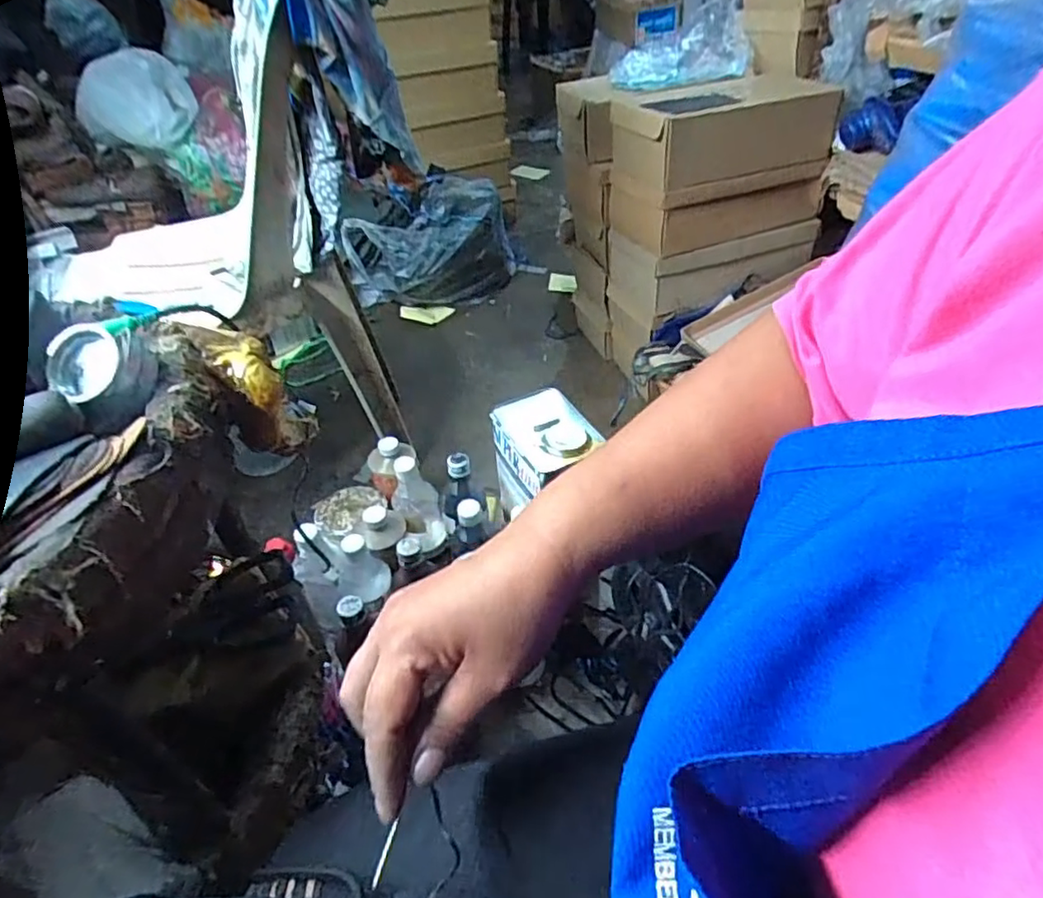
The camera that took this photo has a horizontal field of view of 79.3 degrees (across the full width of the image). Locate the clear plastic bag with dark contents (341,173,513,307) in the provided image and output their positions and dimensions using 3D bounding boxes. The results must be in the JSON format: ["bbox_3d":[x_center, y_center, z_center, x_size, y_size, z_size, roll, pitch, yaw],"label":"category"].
[{"bbox_3d":[-0.214,-0.500,1.548,0.354,0.228,0.278,2,43,7],"label":"clear plastic bag with dark contents"}]

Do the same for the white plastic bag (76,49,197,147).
[{"bbox_3d":[-0.864,-0.785,1.396,0.196,0.176,0.173,25,49,28],"label":"white plastic bag"}]

